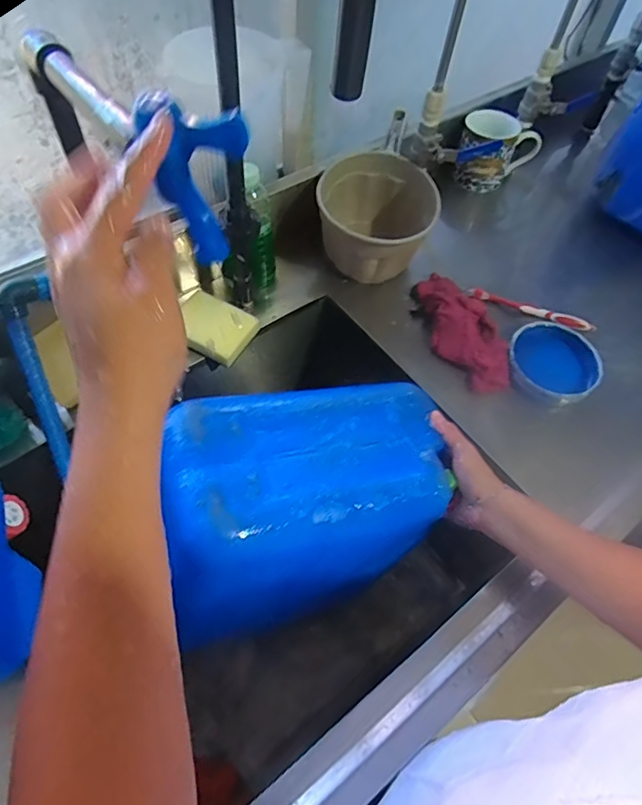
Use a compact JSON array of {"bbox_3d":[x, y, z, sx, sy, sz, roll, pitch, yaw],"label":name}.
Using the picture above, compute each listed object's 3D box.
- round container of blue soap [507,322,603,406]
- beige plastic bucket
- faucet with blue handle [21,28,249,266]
[{"bbox_3d":[0.314,-0.054,0.683,0.116,0.033,0.132,39,63,20],"label":"round container of blue soap"},{"bbox_3d":[0.079,-0.256,0.736,0.161,0.125,0.156,2,57,-3],"label":"beige plastic bucket"},{"bbox_3d":[-0.128,-0.180,0.308,0.035,0.080,0.224,-37,69,-24],"label":"faucet with blue handle"}]

